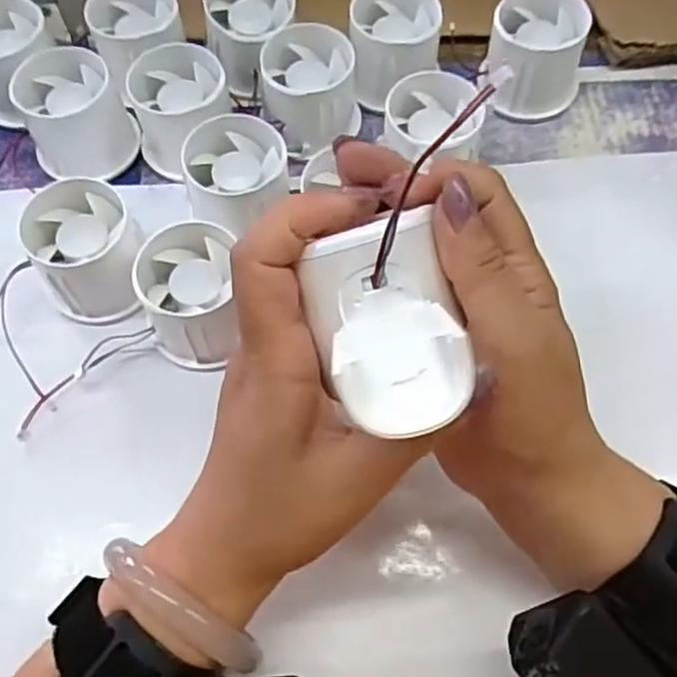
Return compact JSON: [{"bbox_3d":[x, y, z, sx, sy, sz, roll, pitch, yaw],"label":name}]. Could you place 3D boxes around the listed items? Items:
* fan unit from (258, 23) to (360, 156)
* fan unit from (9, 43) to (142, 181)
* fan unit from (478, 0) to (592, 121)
[{"bbox_3d":[-0.014,-0.134,0.386,0.051,0.047,0.058,-2,64,-1],"label":"fan unit"},{"bbox_3d":[-0.145,-0.122,0.385,0.054,0.047,0.060,-25,67,-11],"label":"fan unit"},{"bbox_3d":[0.114,-0.162,0.399,0.055,0.048,0.055,0,64,0],"label":"fan unit"}]

